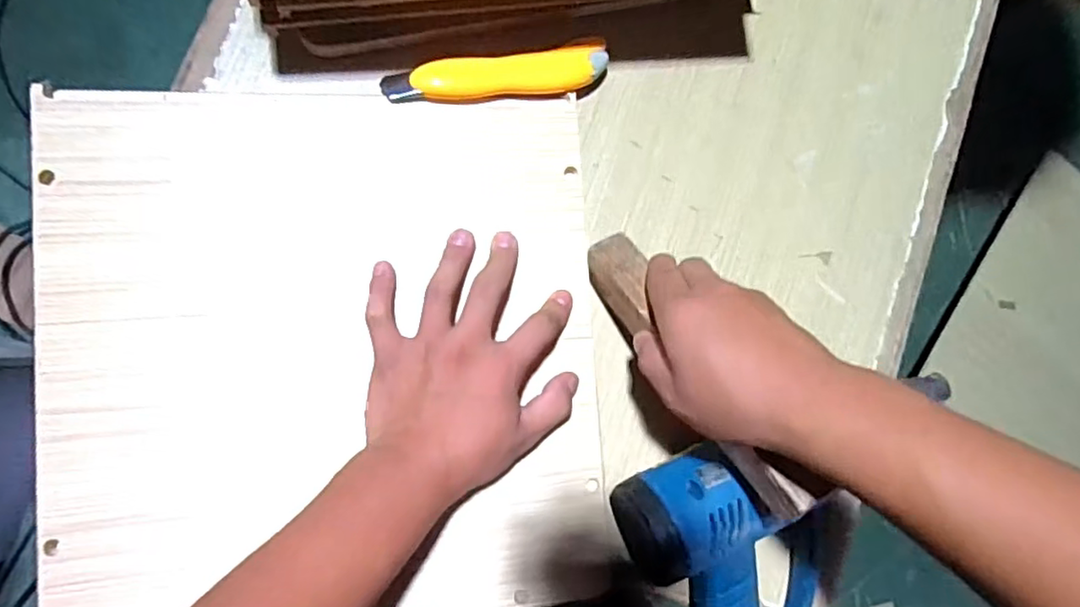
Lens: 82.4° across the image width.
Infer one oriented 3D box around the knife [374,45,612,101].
[{"bbox_3d":[-0.030,-0.164,0.443,0.160,0.014,0.029,-8,87,-12],"label":"knife"}]

